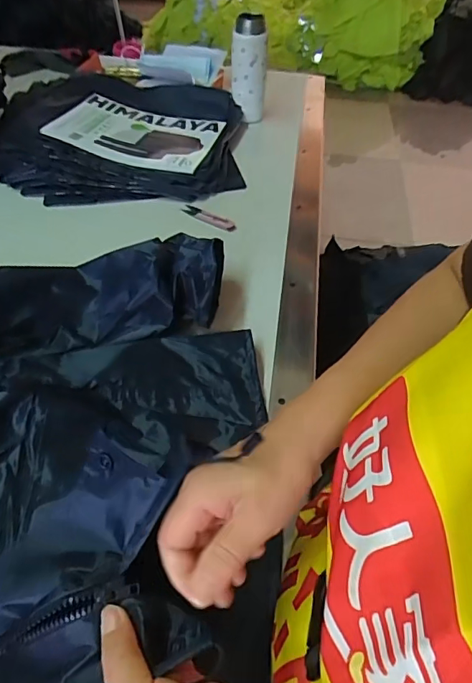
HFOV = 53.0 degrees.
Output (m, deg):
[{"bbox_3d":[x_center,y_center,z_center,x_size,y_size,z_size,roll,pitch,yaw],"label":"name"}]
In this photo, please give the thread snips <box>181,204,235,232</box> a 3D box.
[{"bbox_3d":[-0.045,-0.201,0.766,0.101,0.017,0.023,32,54,23],"label":"thread snips"}]

